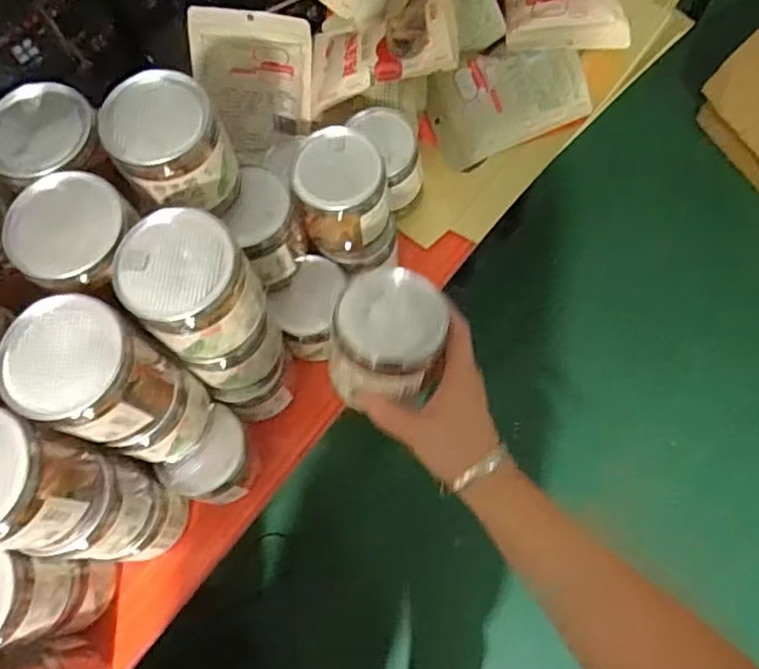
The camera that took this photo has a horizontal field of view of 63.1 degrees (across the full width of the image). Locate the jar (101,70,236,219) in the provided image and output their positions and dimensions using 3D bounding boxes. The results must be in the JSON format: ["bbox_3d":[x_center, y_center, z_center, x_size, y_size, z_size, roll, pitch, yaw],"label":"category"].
[{"bbox_3d":[-0.157,-0.142,0.475,0.077,0.082,0.081,-1,71,2],"label":"jar"}]

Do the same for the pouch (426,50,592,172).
[{"bbox_3d":[0.149,-0.265,0.707,0.174,0.036,0.108,-16,97,1],"label":"pouch"}]

